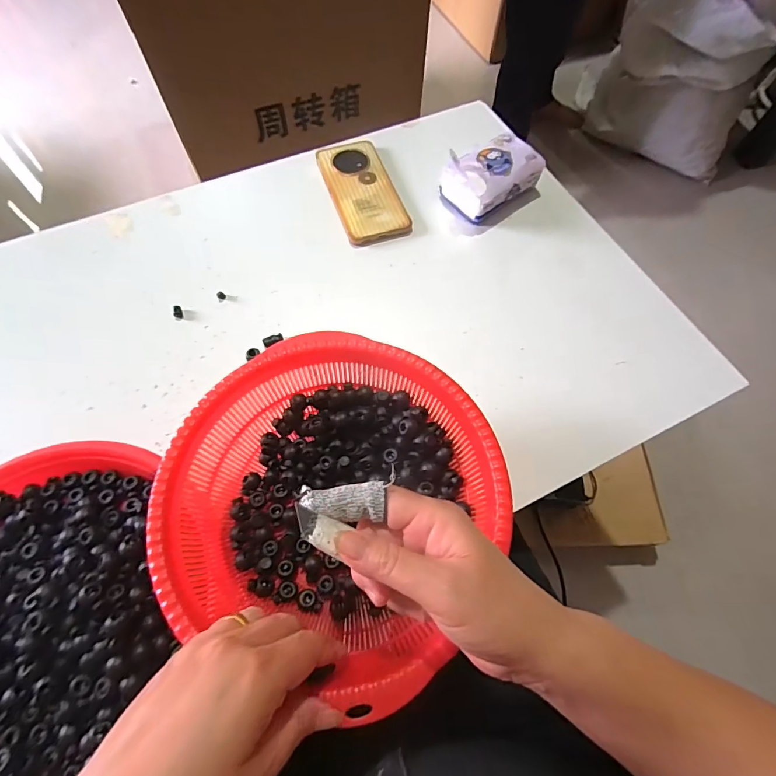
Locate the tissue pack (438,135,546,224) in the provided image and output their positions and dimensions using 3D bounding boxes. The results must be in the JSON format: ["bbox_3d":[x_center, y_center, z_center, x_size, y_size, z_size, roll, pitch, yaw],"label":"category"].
[{"bbox_3d":[0.125,-0.257,0.513,0.118,0.050,0.077,-30,69,-15],"label":"tissue pack"}]

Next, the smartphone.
[{"bbox_3d":[-0.033,-0.247,0.527,0.076,0.013,0.165,-17,66,-10],"label":"smartphone"}]

